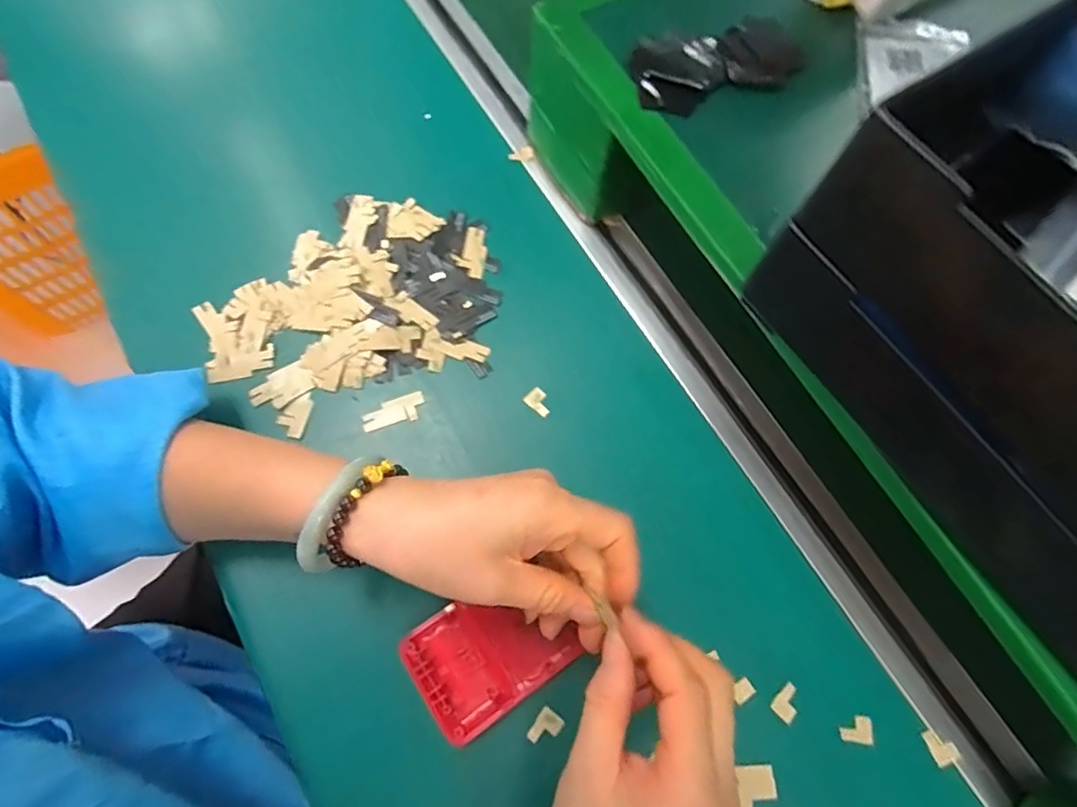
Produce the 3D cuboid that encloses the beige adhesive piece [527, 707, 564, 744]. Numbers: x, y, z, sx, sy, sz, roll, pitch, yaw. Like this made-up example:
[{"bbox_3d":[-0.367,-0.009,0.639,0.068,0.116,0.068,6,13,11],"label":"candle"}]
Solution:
[{"bbox_3d":[0.004,0.176,0.300,0.013,0.004,0.018,39,74,10],"label":"beige adhesive piece"}]

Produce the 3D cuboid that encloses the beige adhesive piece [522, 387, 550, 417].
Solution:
[{"bbox_3d":[0.001,-0.001,0.362,0.019,0.005,0.014,42,72,10],"label":"beige adhesive piece"}]

